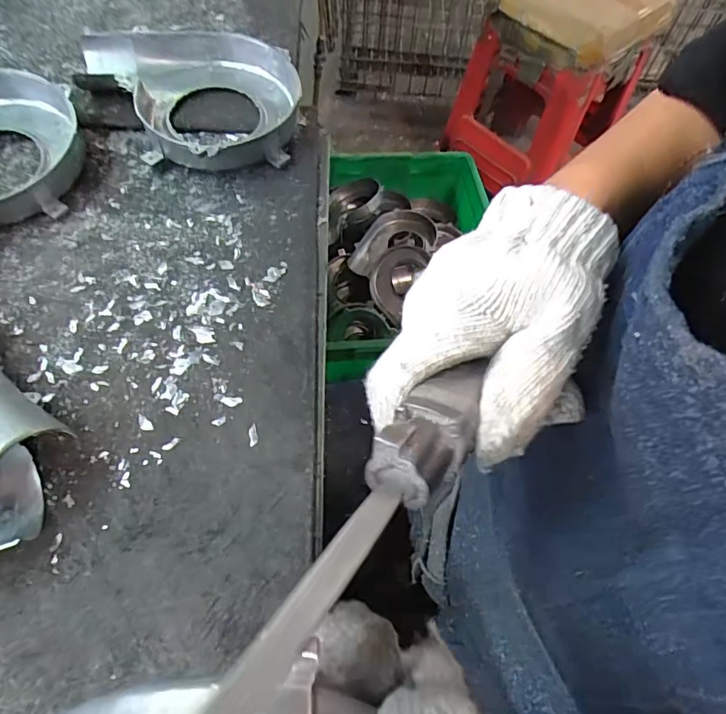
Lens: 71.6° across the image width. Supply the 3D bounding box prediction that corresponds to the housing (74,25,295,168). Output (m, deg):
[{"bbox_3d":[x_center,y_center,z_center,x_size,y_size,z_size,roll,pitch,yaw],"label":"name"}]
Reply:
[{"bbox_3d":[-0.146,-0.239,0.463,0.162,0.050,0.186,-27,64,-19],"label":"housing"}]

